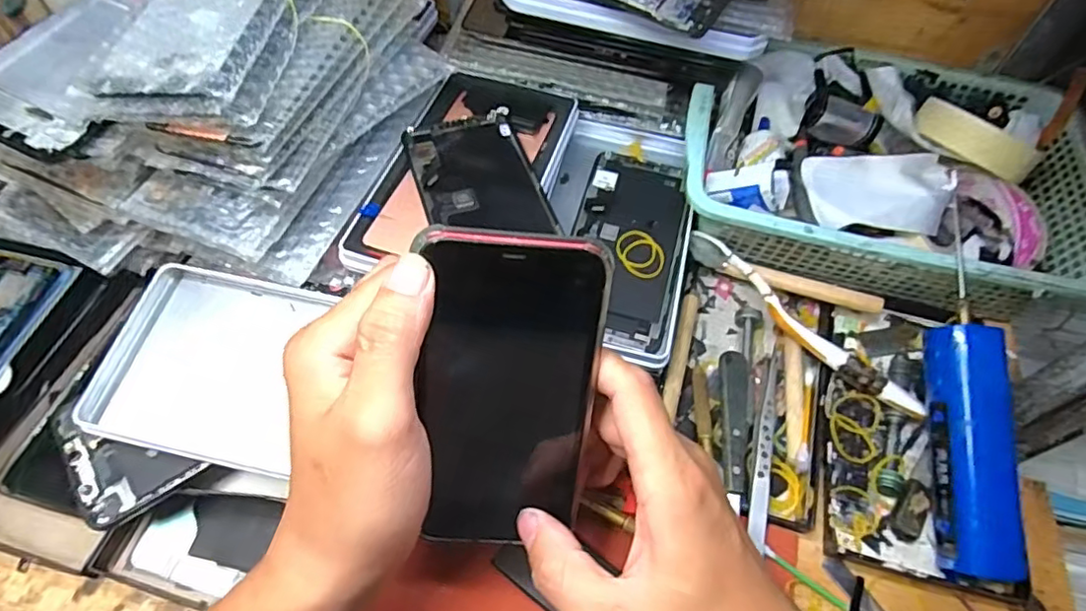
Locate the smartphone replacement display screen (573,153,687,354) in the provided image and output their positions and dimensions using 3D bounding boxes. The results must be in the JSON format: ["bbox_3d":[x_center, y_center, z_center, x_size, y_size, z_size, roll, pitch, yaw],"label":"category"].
[{"bbox_3d":[0.056,-0.043,0.411,0.069,0.004,0.152,13,59,6],"label":"smartphone replacement display screen"}]

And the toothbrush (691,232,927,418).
[{"bbox_3d":[0.166,0.012,0.396,0.020,0.022,0.172,-39,67,-23],"label":"toothbrush"}]

